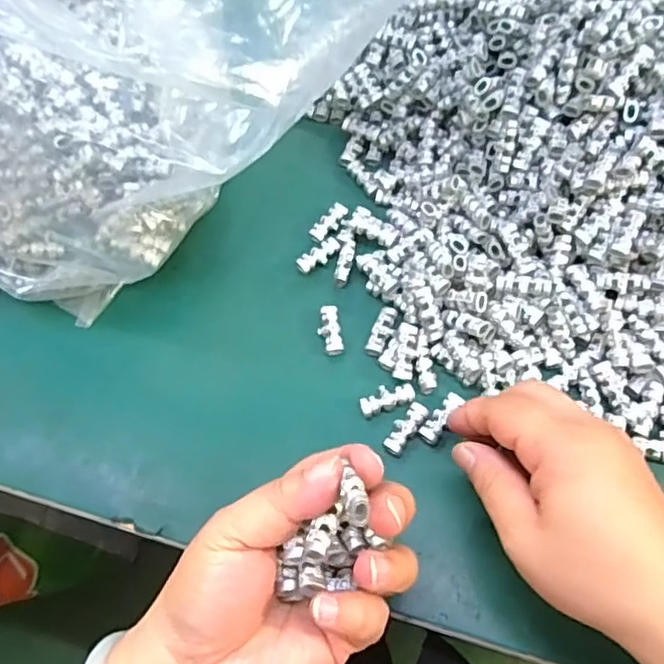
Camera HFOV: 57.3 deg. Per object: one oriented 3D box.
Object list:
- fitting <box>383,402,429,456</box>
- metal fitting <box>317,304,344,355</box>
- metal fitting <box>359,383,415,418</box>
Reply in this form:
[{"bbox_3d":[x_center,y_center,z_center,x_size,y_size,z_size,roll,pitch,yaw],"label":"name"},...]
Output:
[{"bbox_3d":[0.039,0.051,0.325,0.011,0.004,0.031,36,69,20],"label":"fitting"},{"bbox_3d":[-0.001,-0.001,0.358,0.013,0.008,0.030,-9,62,-2],"label":"metal fitting"},{"bbox_3d":[0.030,0.036,0.334,0.030,0.005,0.013,-15,62,-5],"label":"metal fitting"}]

